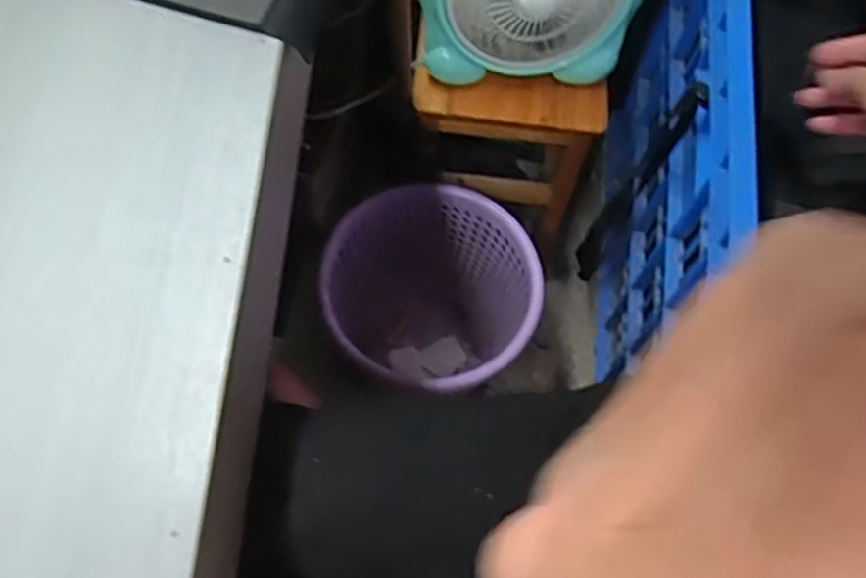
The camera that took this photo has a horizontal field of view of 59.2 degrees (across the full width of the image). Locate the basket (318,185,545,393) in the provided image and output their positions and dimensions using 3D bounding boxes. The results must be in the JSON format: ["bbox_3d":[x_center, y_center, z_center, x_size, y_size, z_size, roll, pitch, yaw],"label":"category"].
[{"bbox_3d":[0.000,0.048,1.053,0.261,0.290,0.253,1,66,-3],"label":"basket"}]

